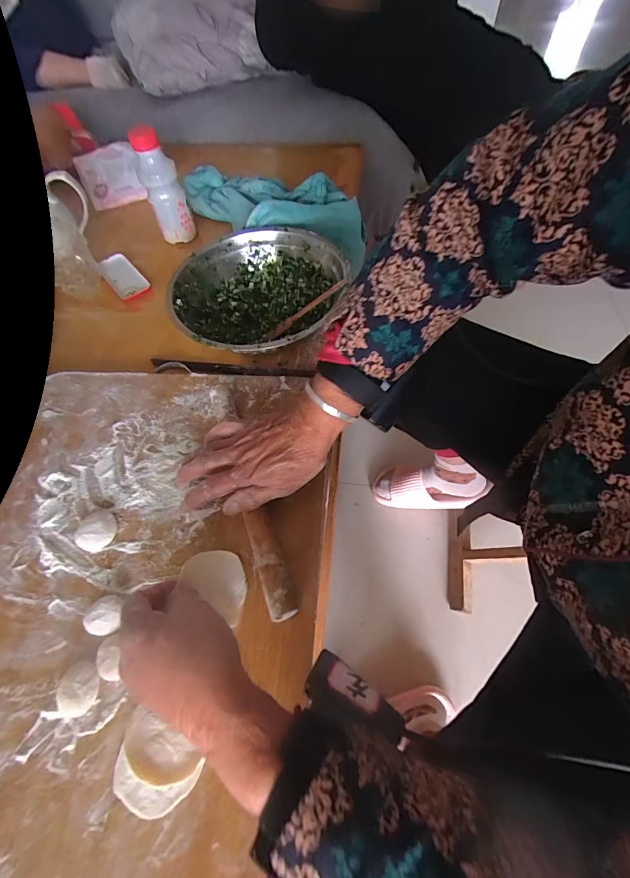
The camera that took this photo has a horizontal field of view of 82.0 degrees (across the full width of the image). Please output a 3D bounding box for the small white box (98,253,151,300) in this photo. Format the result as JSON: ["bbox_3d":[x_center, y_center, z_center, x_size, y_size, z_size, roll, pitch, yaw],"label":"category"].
[{"bbox_3d":[-0.322,-0.273,0.606,0.051,0.014,0.118,-38,63,-17],"label":"small white box"}]

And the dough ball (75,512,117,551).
[{"bbox_3d":[-0.221,0.091,0.366,0.037,0.012,0.040,-2,59,3],"label":"dough ball"}]

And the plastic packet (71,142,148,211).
[{"bbox_3d":[-0.383,-0.494,0.682,0.103,0.089,0.020,-22,36,-12],"label":"plastic packet"}]

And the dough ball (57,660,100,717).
[{"bbox_3d":[-0.192,0.203,0.296,0.030,0.015,0.036,-10,59,-1],"label":"dough ball"}]

